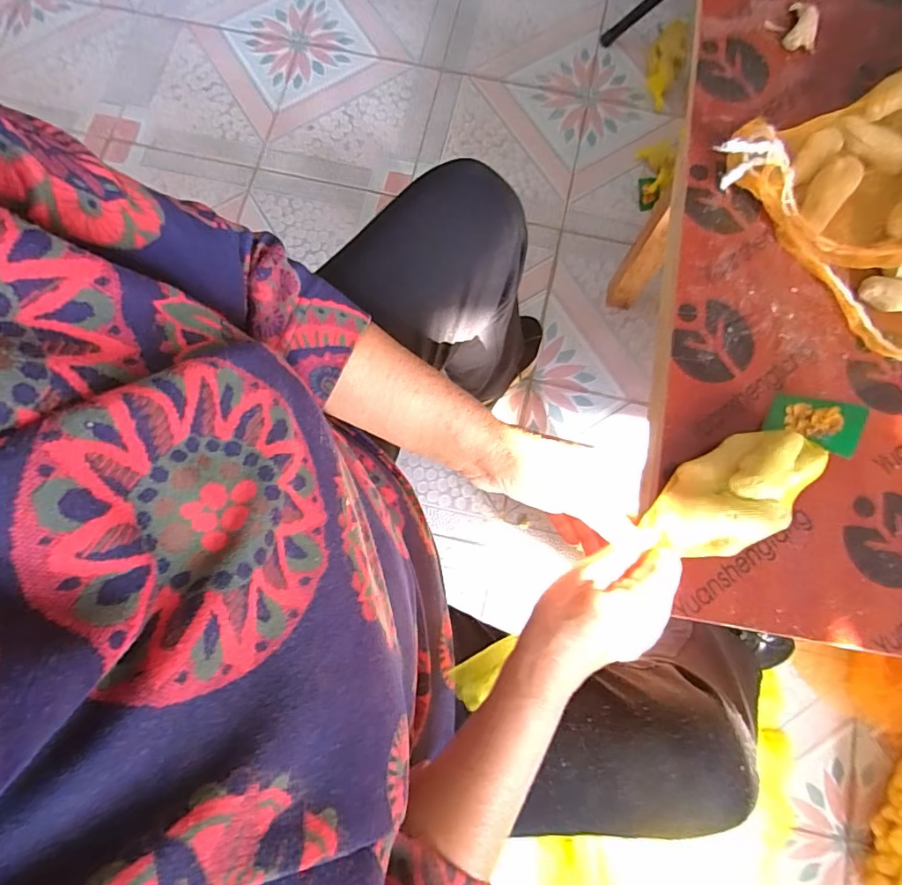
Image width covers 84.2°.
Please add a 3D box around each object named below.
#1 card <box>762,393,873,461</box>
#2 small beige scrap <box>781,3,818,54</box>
[{"bbox_3d":[0.274,-0.015,0.379,0.059,0.007,0.041,20,74,37],"label":"card"},{"bbox_3d":[0.331,-0.391,0.470,0.030,0.013,0.042,14,81,3],"label":"small beige scrap"}]

